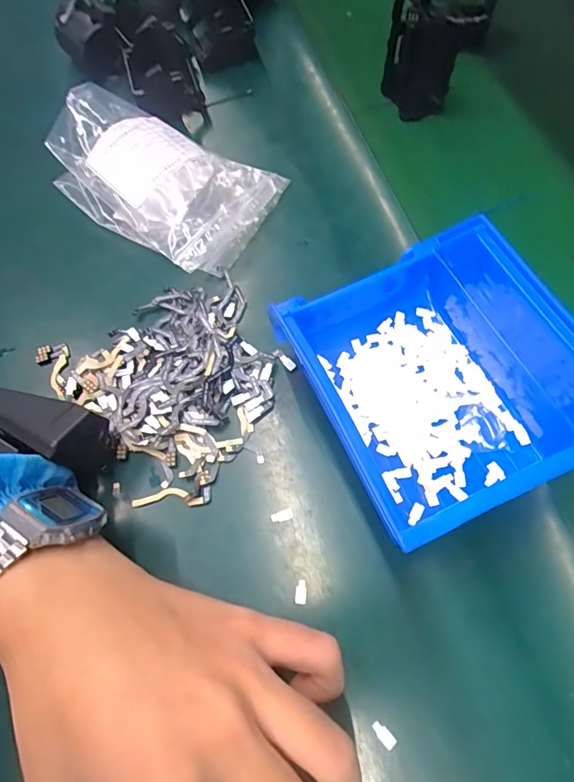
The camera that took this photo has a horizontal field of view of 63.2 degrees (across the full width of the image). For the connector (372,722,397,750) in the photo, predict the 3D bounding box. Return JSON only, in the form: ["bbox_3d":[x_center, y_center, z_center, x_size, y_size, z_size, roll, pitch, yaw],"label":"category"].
[{"bbox_3d":[0.041,0.144,0.194,0.006,0.004,0.011,-40,67,-16],"label":"connector"}]

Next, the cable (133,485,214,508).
[{"bbox_3d":[-0.061,0.056,0.247,0.042,0.004,0.010,-3,64,3],"label":"cable"}]

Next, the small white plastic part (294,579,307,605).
[{"bbox_3d":[0.007,0.095,0.221,0.005,0.004,0.011,2,62,5],"label":"small white plastic part"}]

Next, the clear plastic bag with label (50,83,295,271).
[{"bbox_3d":[-0.083,-0.155,0.323,0.150,0.053,0.106,35,71,19],"label":"clear plastic bag with label"}]

